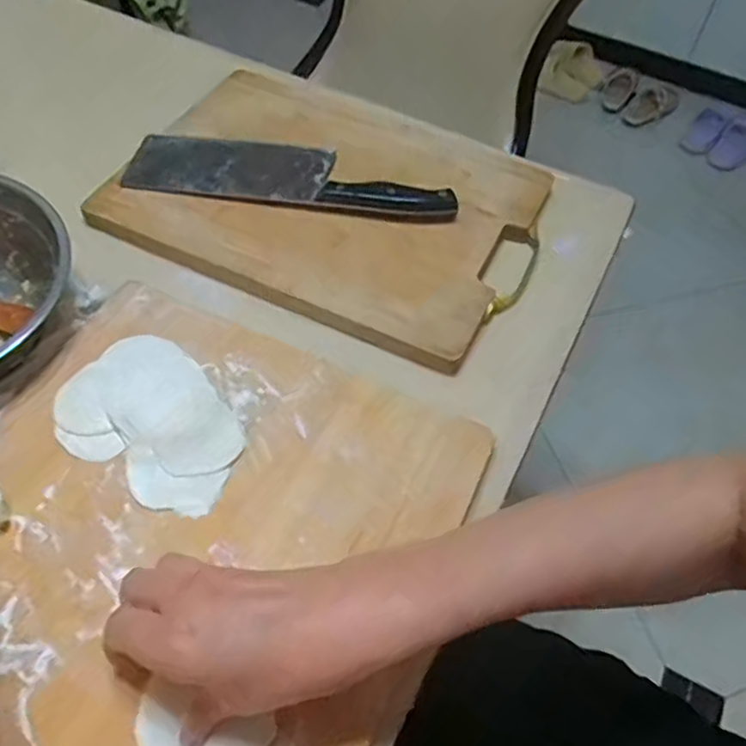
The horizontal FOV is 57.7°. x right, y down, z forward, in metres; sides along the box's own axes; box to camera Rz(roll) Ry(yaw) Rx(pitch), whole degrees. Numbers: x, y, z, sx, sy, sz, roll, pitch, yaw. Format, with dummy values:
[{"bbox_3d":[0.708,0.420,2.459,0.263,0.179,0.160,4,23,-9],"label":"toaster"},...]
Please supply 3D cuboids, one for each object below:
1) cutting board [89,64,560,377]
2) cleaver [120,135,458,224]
[{"bbox_3d":[-0.032,-0.164,0.614,0.349,0.024,0.265,22,56,12],"label":"cutting board"},{"bbox_3d":[-0.071,-0.178,0.604,0.286,0.020,0.075,8,54,2],"label":"cleaver"}]

